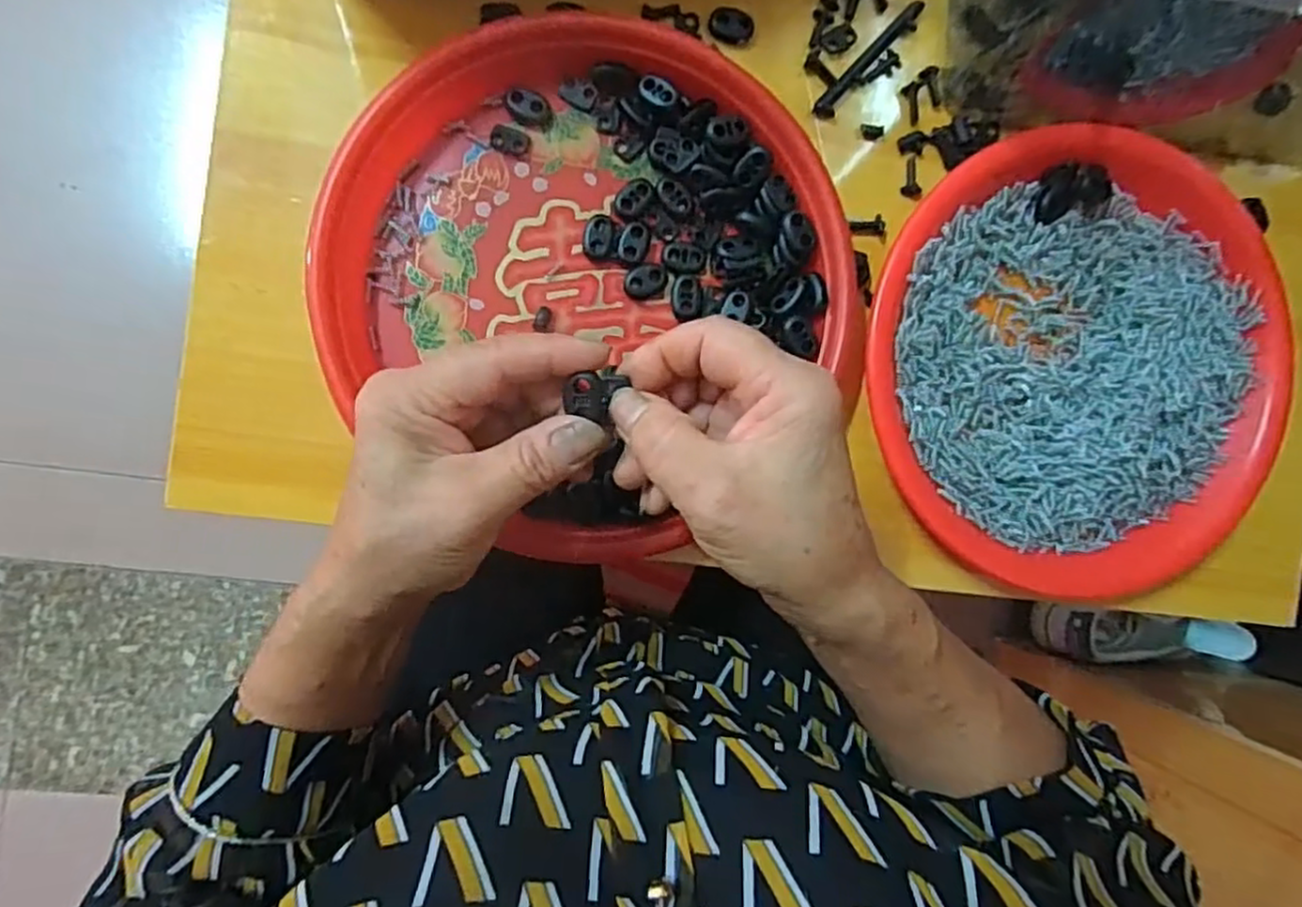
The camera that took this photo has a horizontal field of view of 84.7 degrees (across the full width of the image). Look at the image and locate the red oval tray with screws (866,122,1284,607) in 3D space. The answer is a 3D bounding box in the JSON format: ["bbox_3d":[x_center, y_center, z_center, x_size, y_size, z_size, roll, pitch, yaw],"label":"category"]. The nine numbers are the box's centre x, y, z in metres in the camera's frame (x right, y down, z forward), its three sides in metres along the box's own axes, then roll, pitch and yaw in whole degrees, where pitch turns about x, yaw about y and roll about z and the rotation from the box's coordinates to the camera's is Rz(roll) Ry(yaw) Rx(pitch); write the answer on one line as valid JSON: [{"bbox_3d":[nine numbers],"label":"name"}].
[{"bbox_3d":[0.219,-0.046,0.358,0.219,0.025,0.228,-36,96,-6],"label":"red oval tray with screws"}]

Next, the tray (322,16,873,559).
[{"bbox_3d":[-0.023,-0.071,0.329,0.241,0.029,0.229,0,91,-8],"label":"tray"}]

